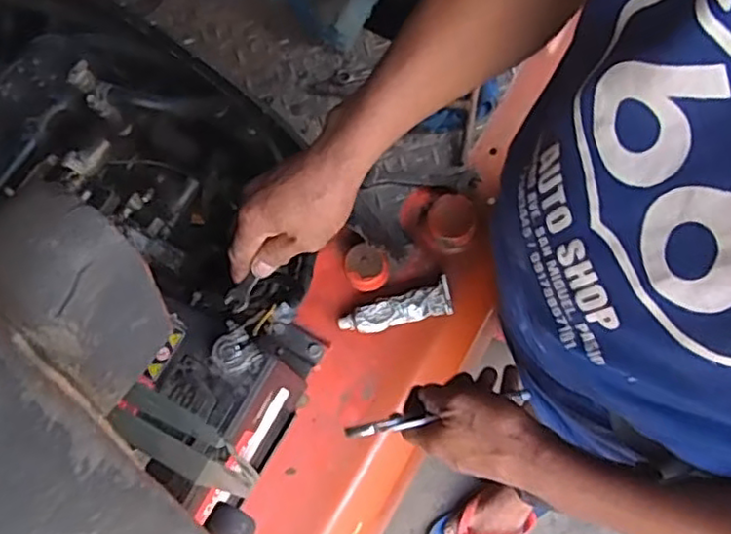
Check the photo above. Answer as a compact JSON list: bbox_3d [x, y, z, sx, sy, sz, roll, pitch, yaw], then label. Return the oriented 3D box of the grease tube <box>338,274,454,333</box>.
[{"bbox_3d":[0.035,0.049,0.772,0.131,0.018,0.039,-15,73,-1],"label":"grease tube"}]

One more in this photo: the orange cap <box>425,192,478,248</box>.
[{"bbox_3d":[0.099,-0.056,0.782,0.055,0.041,0.057,-1,74,3],"label":"orange cap"}]

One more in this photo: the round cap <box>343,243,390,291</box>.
[{"bbox_3d":[0.001,0.002,0.770,0.047,0.048,0.048,-1,74,3],"label":"round cap"}]

